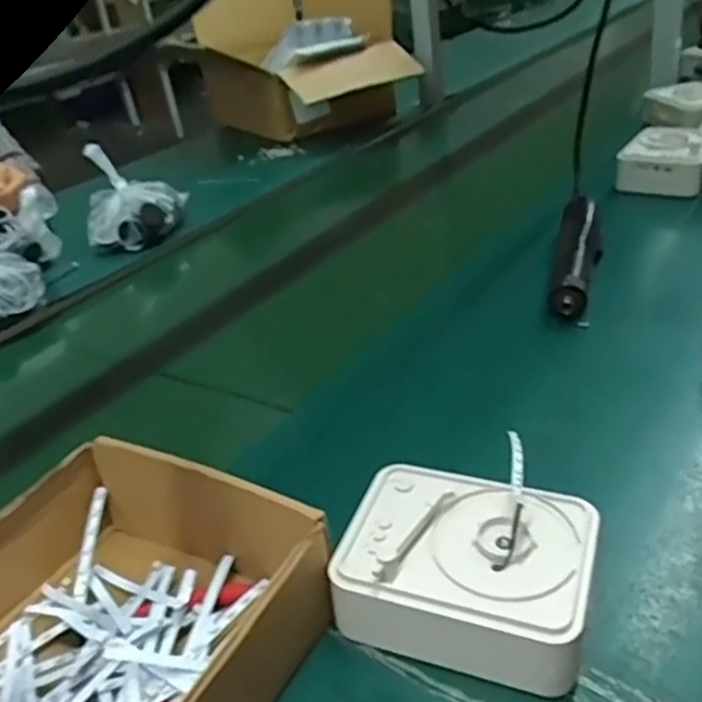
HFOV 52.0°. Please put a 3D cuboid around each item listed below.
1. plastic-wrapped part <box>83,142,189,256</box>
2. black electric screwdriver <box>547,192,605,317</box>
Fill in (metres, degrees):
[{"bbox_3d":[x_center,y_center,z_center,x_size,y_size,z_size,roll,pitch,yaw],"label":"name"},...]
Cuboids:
[{"bbox_3d":[-0.297,-0.206,0.973,0.127,0.113,0.118,-12,30,-5],"label":"plastic-wrapped part"},{"bbox_3d":[0.223,-0.098,0.706,0.042,0.040,0.203,2,32,19],"label":"black electric screwdriver"}]

